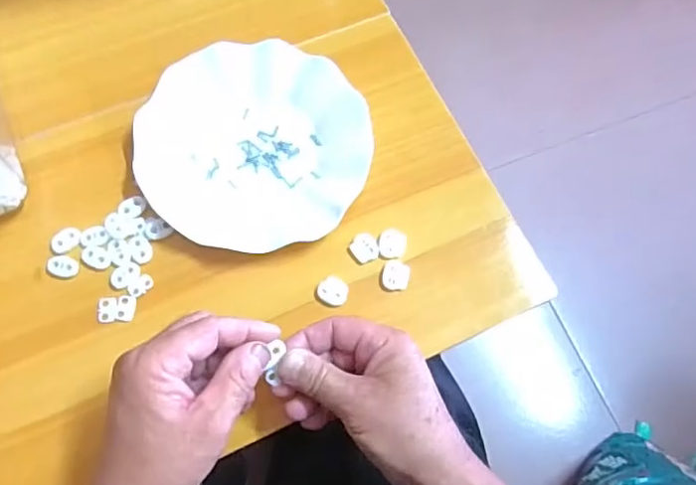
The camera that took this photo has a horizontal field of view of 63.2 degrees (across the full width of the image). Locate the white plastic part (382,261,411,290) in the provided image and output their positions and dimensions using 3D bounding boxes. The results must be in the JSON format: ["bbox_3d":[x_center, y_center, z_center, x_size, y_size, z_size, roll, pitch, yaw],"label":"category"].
[{"bbox_3d":[0.037,0.026,0.436,0.021,0.004,0.022,1,69,-2],"label":"white plastic part"}]

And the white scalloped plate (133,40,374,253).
[{"bbox_3d":[-0.074,-0.079,0.459,0.179,0.021,0.177,1,69,-2],"label":"white scalloped plate"}]

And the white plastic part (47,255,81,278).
[{"bbox_3d":[-0.216,0.018,0.428,0.023,0.004,0.016,10,69,1],"label":"white plastic part"}]

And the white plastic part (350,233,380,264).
[{"bbox_3d":[0.013,0.004,0.443,0.022,0.004,0.022,1,69,-2],"label":"white plastic part"}]

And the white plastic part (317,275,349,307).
[{"bbox_3d":[-0.011,0.037,0.432,0.023,0.004,0.022,11,69,1],"label":"white plastic part"}]

